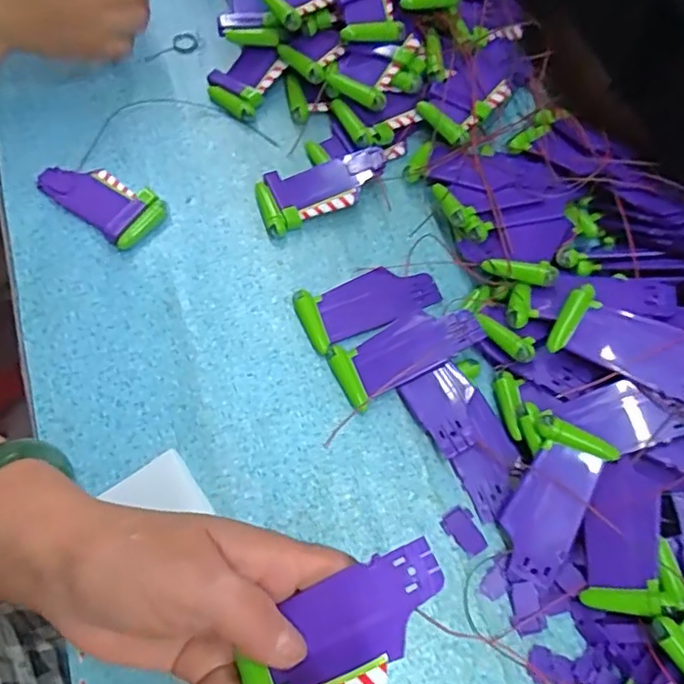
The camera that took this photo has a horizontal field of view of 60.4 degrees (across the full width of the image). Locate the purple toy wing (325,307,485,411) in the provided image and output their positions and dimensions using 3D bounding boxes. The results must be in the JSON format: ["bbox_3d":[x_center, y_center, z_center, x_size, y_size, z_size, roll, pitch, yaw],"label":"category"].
[{"bbox_3d":[0.039,0.005,0.356,0.089,0.009,0.037,-24,70,2],"label":"purple toy wing"}]

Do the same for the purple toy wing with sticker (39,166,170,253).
[{"bbox_3d":[-0.163,-0.099,0.397,0.088,0.015,0.042,36,70,11],"label":"purple toy wing with sticker"}]

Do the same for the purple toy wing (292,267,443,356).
[{"bbox_3d":[0.017,-0.026,0.377,0.089,0.011,0.038,-23,71,-12],"label":"purple toy wing"}]

